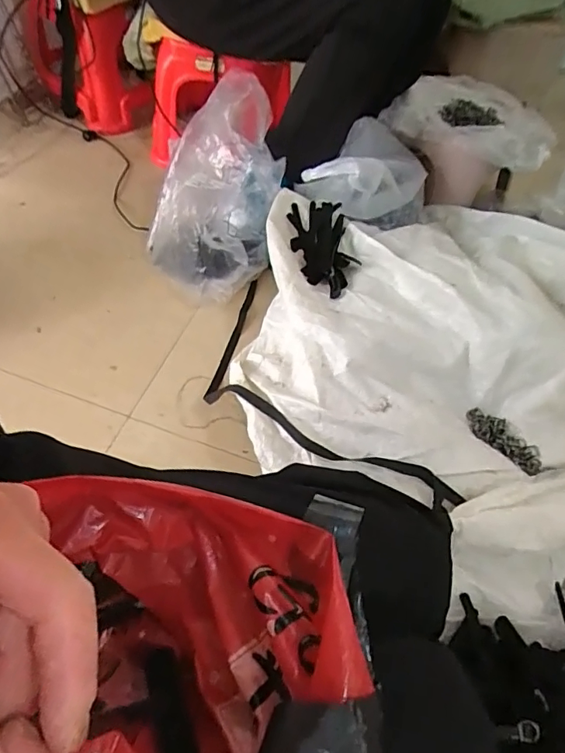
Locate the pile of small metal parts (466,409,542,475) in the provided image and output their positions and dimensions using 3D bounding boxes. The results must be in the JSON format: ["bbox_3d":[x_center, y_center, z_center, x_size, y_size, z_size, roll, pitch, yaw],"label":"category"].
[{"bbox_3d":[0.292,0.085,0.660,0.042,0.020,0.109,-36,65,-27],"label":"pile of small metal parts"}]

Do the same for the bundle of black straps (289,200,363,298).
[{"bbox_3d":[0.062,-0.200,0.781,0.100,0.032,0.193,0,54,-7],"label":"bundle of black straps"}]

